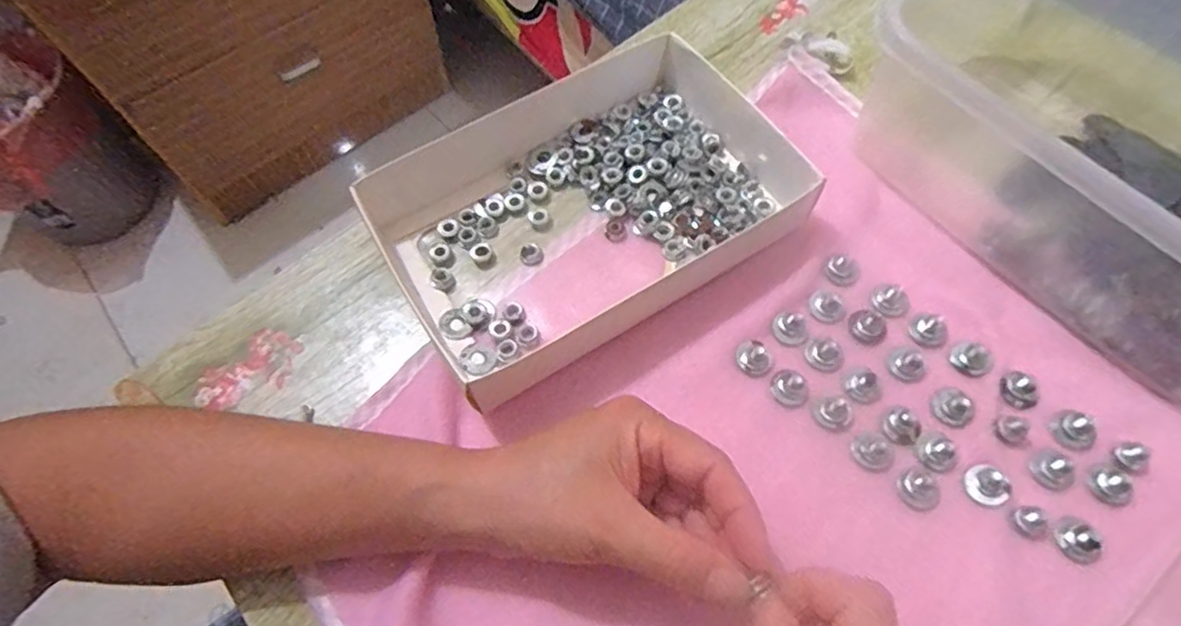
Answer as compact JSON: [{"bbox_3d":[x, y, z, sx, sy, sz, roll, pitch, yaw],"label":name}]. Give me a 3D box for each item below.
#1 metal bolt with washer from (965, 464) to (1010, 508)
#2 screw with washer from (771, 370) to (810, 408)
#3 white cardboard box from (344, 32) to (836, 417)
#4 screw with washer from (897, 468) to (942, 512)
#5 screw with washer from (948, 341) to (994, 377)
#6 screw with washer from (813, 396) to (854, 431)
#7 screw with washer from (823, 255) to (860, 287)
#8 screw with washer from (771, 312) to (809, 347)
[{"bbox_3d":[0.176,0.076,0.285,0.018,0.006,0.017,-1,64,3],"label":"metal bolt with washer"},{"bbox_3d":[0.096,0.035,0.308,0.017,0.011,0.016,-1,64,3],"label":"screw with washer"},{"bbox_3d":[0.000,-0.061,0.352,0.216,0.036,0.152,-33,66,-13],"label":"white cardboard box"},{"bbox_3d":[0.147,0.078,0.285,0.016,0.008,0.017,-1,64,3],"label":"screw with washer"},{"bbox_3d":[0.186,0.021,0.311,0.018,0.008,0.017,32,69,17],"label":"screw with washer"},{"bbox_3d":[0.116,0.045,0.301,0.018,0.012,0.016,-39,68,-15],"label":"screw with washer"},{"bbox_3d":[0.133,-0.023,0.339,0.018,0.004,0.018,29,69,16],"label":"screw with washer"},{"bbox_3d":[0.101,0.007,0.324,0.018,0.008,0.014,21,67,13],"label":"screw with washer"}]

